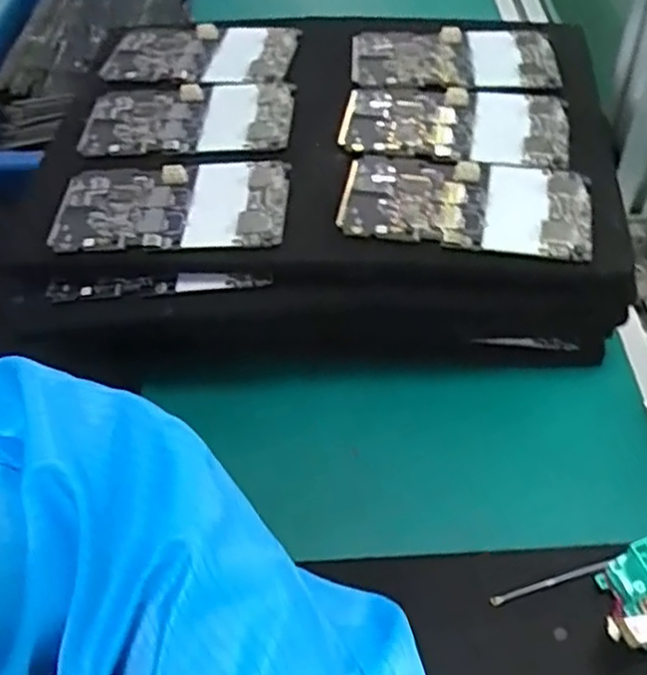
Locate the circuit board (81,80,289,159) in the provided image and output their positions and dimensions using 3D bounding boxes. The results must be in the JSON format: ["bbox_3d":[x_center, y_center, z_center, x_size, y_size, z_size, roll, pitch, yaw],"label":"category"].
[{"bbox_3d":[-0.085,-0.137,0.465,0.129,0.007,0.065,-4,51,2],"label":"circuit board"}]

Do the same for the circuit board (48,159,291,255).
[{"bbox_3d":[-0.087,-0.077,0.419,0.133,0.007,0.063,0,51,6],"label":"circuit board"}]

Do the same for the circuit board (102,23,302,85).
[{"bbox_3d":[-0.083,-0.193,0.509,0.123,0.008,0.065,3,52,8],"label":"circuit board"}]

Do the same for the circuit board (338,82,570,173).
[{"bbox_3d":[0.078,-0.127,0.444,0.129,0.006,0.072,2,51,7],"label":"circuit board"}]

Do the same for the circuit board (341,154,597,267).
[{"bbox_3d":[0.076,-0.073,0.404,0.128,0.005,0.065,7,54,8],"label":"circuit board"}]

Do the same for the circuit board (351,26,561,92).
[{"bbox_3d":[0.085,-0.183,0.488,0.129,0.010,0.068,-4,51,2],"label":"circuit board"}]

